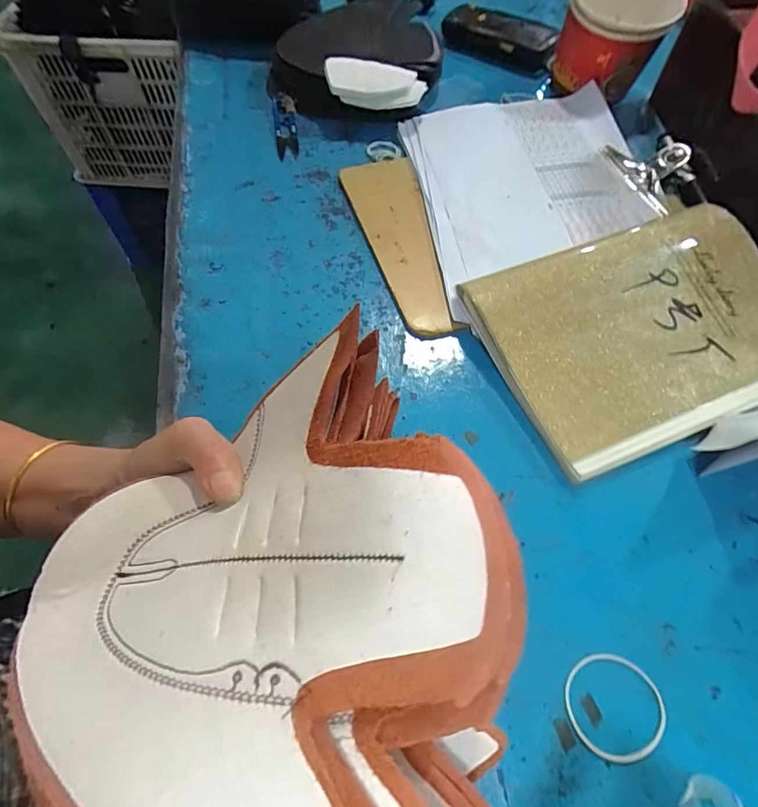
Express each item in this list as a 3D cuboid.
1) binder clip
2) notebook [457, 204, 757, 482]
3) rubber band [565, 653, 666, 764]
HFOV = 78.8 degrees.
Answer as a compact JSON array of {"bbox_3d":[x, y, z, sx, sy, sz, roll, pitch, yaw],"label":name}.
[{"bbox_3d":[0.288,-0.250,0.478,0.063,0.025,0.100,-20,63,-11],"label":"binder clip"},{"bbox_3d":[0.218,-0.063,0.372,0.259,0.028,0.178,-19,63,-11],"label":"notebook"},{"bbox_3d":[0.132,0.168,0.257,0.053,0.004,0.051,0,62,0],"label":"rubber band"}]

